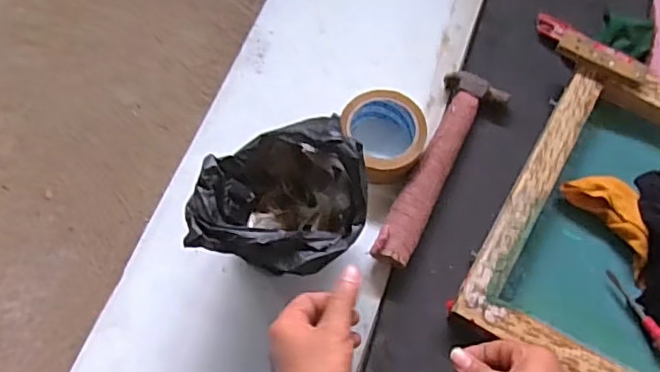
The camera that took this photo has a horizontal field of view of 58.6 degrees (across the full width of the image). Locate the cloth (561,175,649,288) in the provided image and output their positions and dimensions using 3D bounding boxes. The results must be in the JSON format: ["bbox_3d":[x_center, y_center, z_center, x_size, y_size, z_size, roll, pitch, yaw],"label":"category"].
[{"bbox_3d":[0.331,0.035,0.663,0.066,0.031,0.132,-29,70,-13],"label":"cloth"}]

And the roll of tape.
[{"bbox_3d":[0.064,-0.057,0.696,0.096,0.046,0.106,-29,71,-13],"label":"roll of tape"}]

